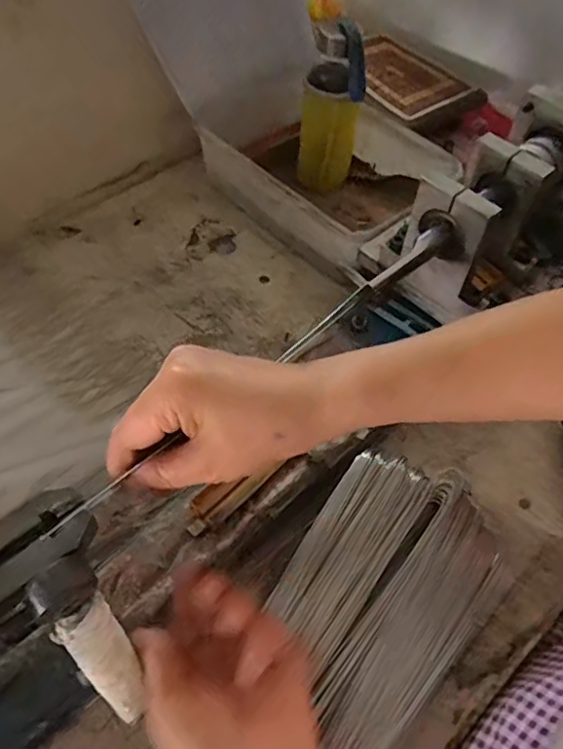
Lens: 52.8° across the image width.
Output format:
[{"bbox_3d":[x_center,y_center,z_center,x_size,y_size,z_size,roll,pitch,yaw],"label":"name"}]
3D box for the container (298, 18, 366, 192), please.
[{"bbox_3d":[0.052,-0.279,0.598,0.059,0.161,0.056,11,57,4],"label":"container"}]

